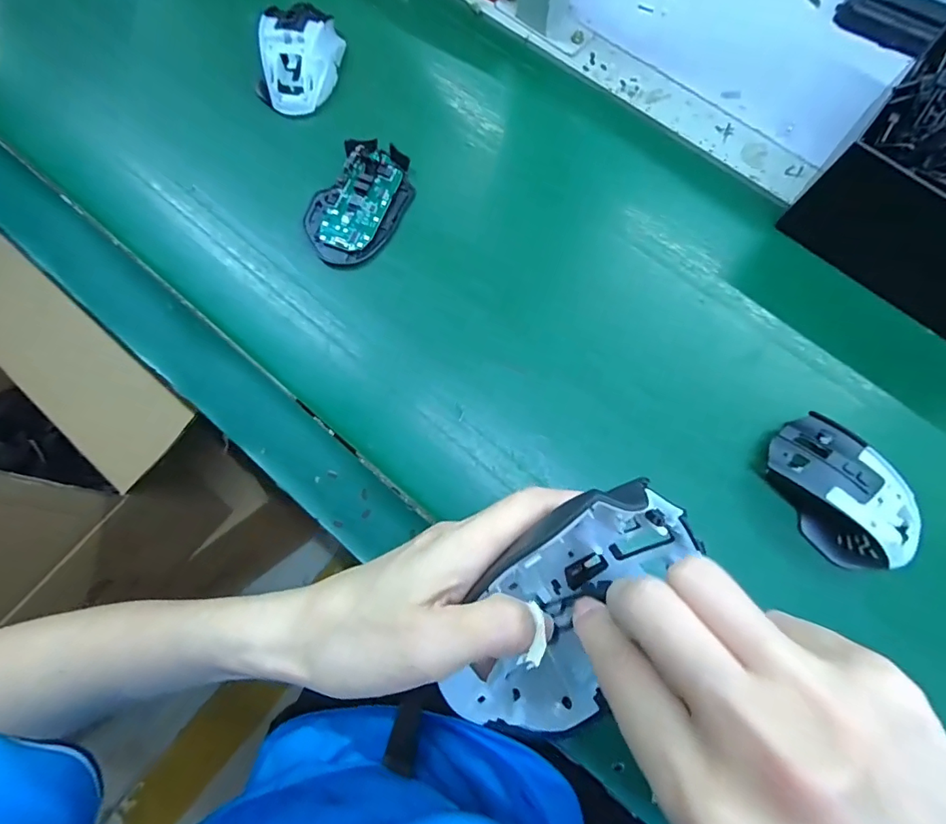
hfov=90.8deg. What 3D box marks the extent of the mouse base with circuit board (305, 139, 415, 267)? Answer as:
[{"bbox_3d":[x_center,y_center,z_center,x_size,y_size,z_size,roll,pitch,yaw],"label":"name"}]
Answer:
[{"bbox_3d":[-0.094,-0.176,0.388,0.070,0.017,0.115,27,76,6],"label":"mouse base with circuit board"}]

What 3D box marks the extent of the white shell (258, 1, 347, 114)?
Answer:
[{"bbox_3d":[-0.154,-0.318,0.413,0.061,0.029,0.097,9,75,1],"label":"white shell"}]

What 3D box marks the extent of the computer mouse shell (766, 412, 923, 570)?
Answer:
[{"bbox_3d":[0.258,0.058,0.321,0.065,0.037,0.115,-30,79,-9],"label":"computer mouse shell"}]

